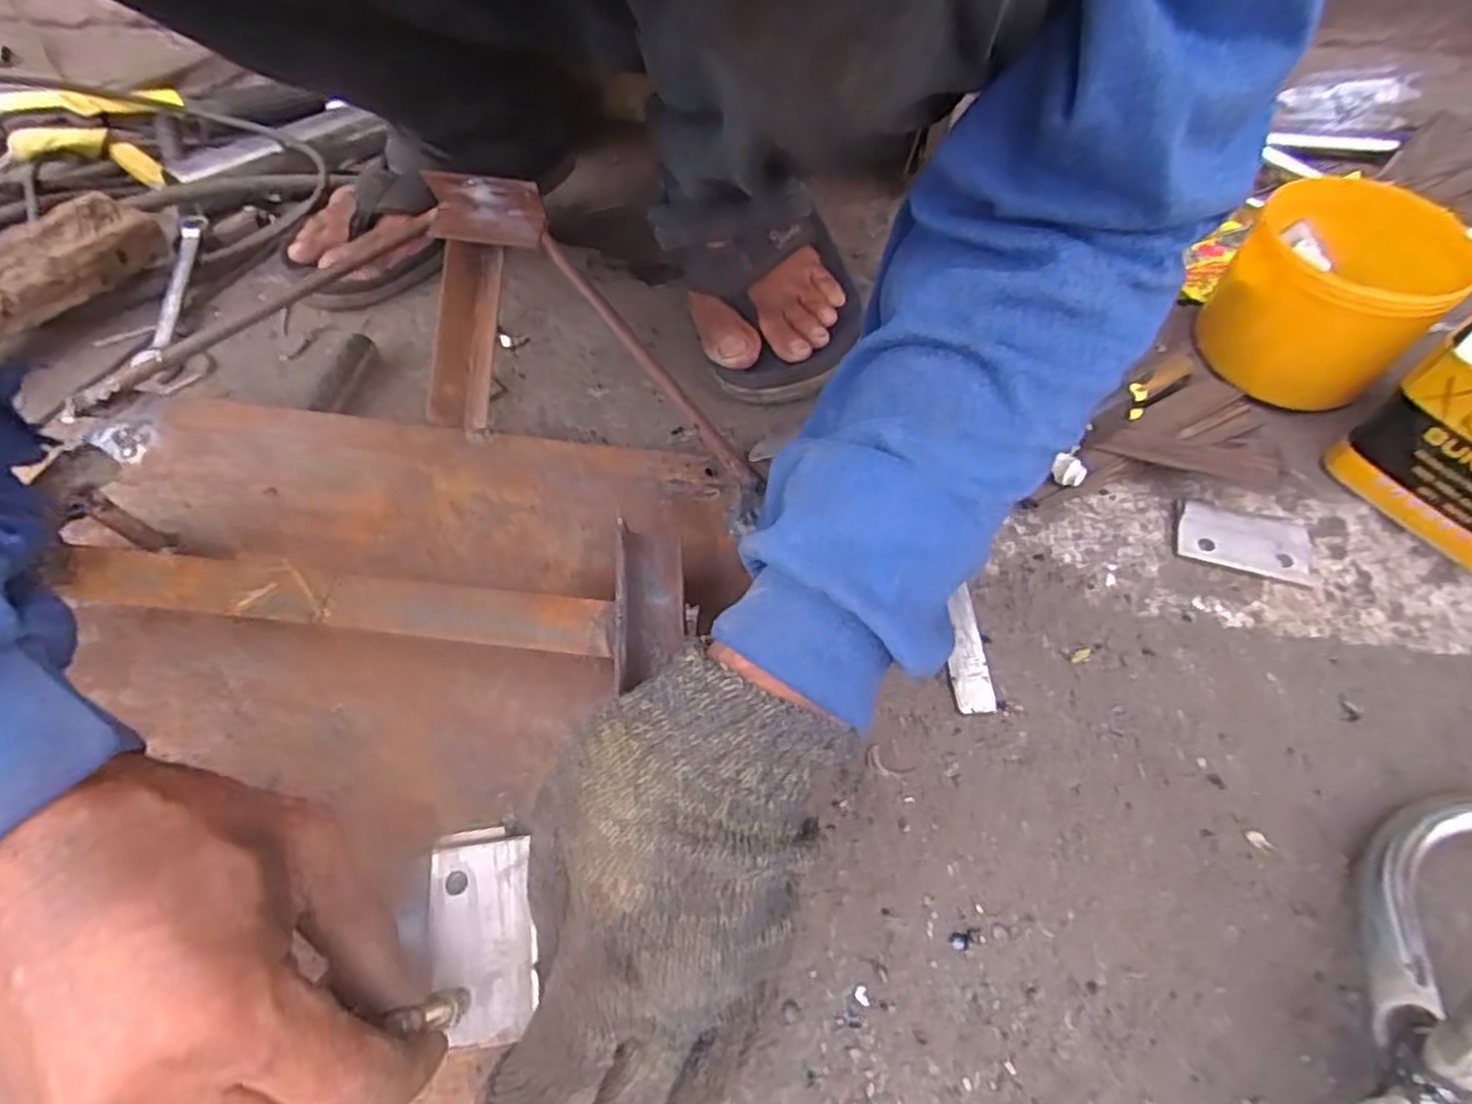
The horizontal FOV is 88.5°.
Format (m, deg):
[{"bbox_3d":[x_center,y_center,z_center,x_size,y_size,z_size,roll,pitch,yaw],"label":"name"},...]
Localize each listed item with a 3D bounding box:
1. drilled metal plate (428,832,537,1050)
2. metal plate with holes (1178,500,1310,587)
[{"bbox_3d":[-0.093,0.138,0.276,0.037,0.004,0.070,-11,59,-9],"label":"drilled metal plate"},{"bbox_3d":[0.278,-0.007,0.413,0.070,0.007,0.038,13,63,13],"label":"metal plate with holes"}]

